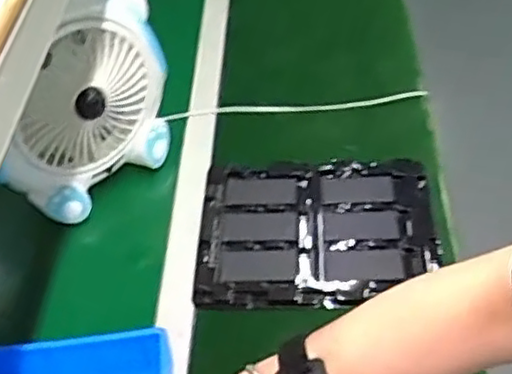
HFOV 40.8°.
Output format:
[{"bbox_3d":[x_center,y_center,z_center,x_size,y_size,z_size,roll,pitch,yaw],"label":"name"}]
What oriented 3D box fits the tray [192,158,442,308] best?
[{"bbox_3d":[0.074,0.048,0.856,0.282,0.034,0.237,0,46,3],"label":"tray"}]

